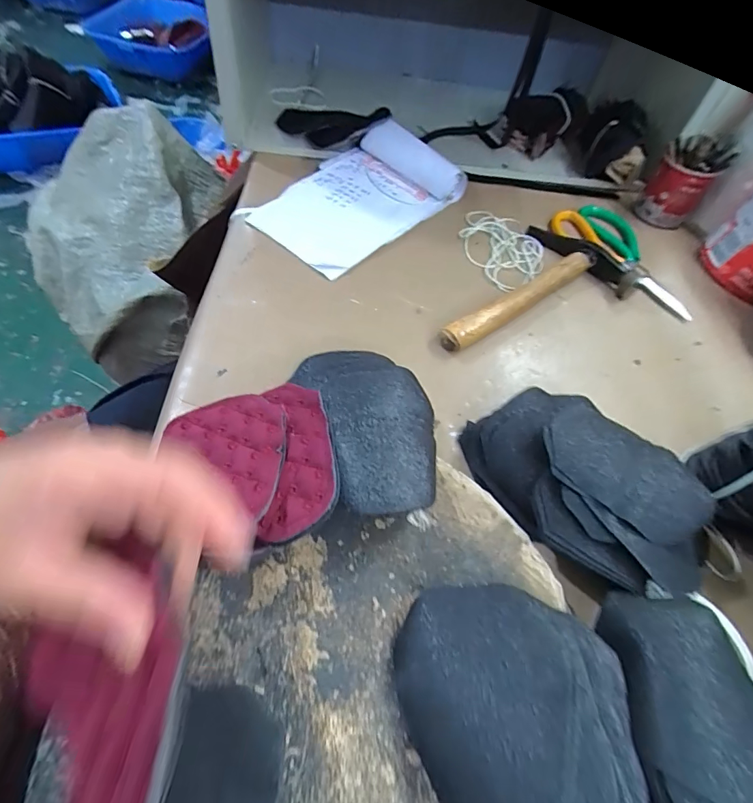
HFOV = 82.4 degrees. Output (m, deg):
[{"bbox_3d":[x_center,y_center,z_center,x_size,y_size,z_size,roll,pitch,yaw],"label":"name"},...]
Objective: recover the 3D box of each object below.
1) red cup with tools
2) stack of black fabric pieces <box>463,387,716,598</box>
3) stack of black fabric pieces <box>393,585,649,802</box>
[{"bbox_3d":[0.369,-0.269,0.517,0.062,0.086,0.063,2,55,-3],"label":"red cup with tools"},{"bbox_3d":[0.145,0.050,0.301,0.114,0.053,0.160,-36,67,-27],"label":"stack of black fabric pieces"},{"bbox_3d":[0.062,0.158,0.207,0.110,0.048,0.123,18,55,5],"label":"stack of black fabric pieces"}]

